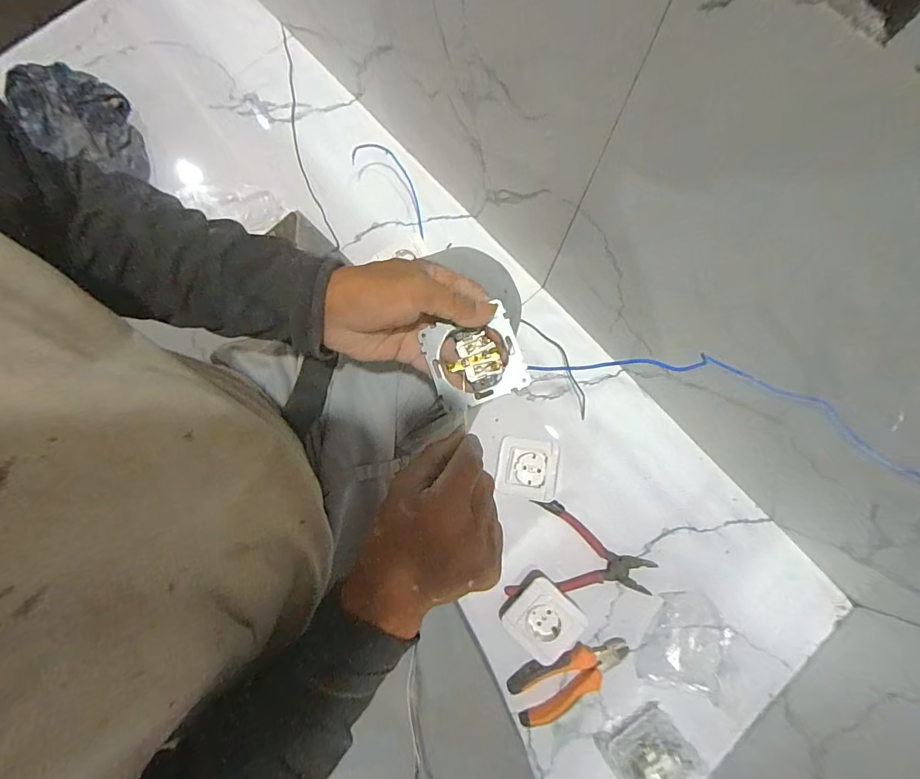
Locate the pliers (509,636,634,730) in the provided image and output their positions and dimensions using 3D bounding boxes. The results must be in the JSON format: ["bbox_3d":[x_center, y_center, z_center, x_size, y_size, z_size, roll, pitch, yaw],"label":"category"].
[{"bbox_3d":[0.136,0.349,0.528,0.151,0.027,0.064,-22,80,-4],"label":"pliers"}]

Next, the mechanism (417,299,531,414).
[{"bbox_3d":[0.013,-0.024,0.350,0.070,0.030,0.068,-19,87,9],"label":"mechanism"}]

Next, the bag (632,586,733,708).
[{"bbox_3d":[0.285,0.316,0.539,0.100,0.020,0.117,25,81,5],"label":"bag"}]

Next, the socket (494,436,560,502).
[{"bbox_3d":[0.090,0.105,0.578,0.078,0.020,0.078,8,80,2],"label":"socket"}]

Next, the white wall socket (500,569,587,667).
[{"bbox_3d":[0.102,0.281,0.533,0.087,0.045,0.078,43,83,7],"label":"white wall socket"}]

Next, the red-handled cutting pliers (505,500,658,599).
[{"bbox_3d":[0.153,0.202,0.556,0.186,0.019,0.115,-1,80,0],"label":"red-handled cutting pliers"}]

